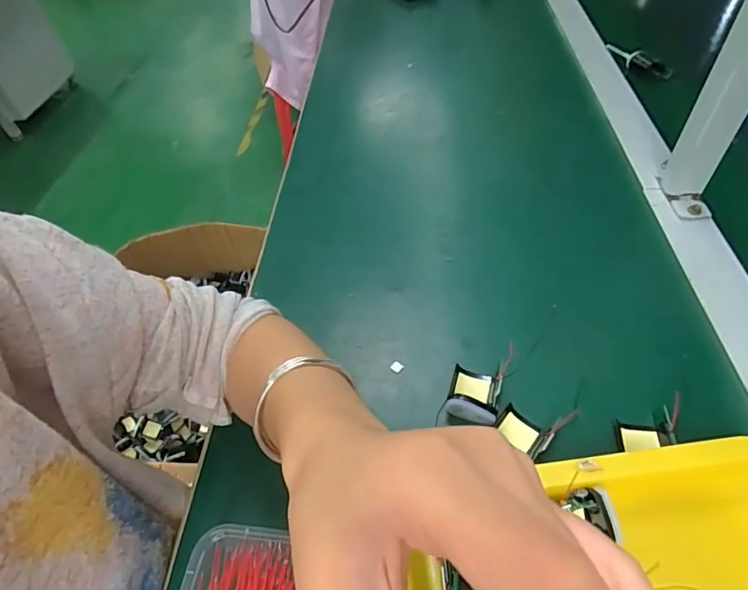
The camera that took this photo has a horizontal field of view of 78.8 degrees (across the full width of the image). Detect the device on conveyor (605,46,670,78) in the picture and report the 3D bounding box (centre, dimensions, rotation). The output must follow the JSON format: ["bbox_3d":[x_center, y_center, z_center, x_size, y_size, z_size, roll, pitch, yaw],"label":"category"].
[{"bbox_3d":[0.371,-0.337,0.648,0.024,0.022,0.106,-24,52,-13],"label":"device on conveyor"}]

